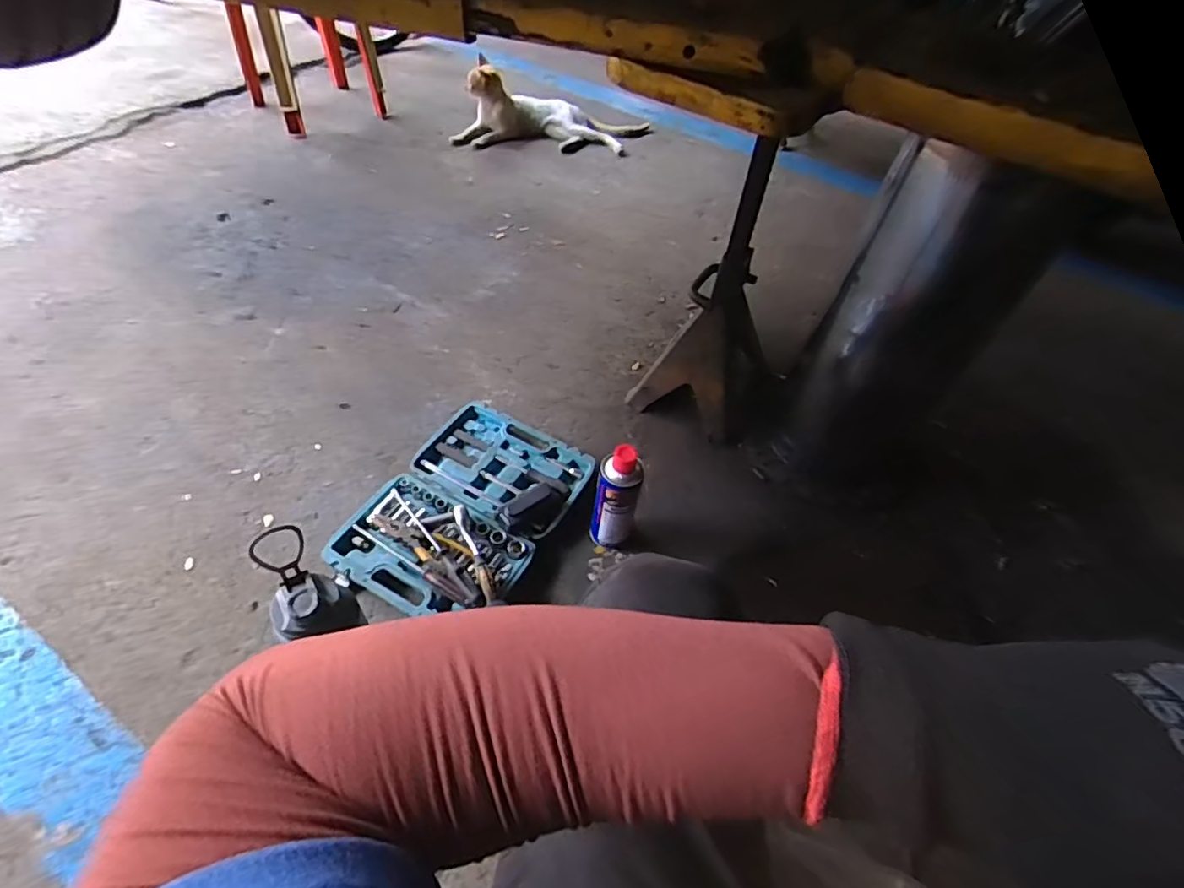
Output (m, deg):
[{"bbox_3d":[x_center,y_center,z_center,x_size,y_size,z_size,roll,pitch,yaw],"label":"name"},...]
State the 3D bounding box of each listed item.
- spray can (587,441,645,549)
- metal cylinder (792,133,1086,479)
[{"bbox_3d":[0.036,0.086,0.870,0.061,0.194,0.056,2,52,-2],"label":"spray can"},{"bbox_3d":[0.452,-0.159,0.869,0.196,0.497,0.166,-6,52,-8],"label":"metal cylinder"}]

